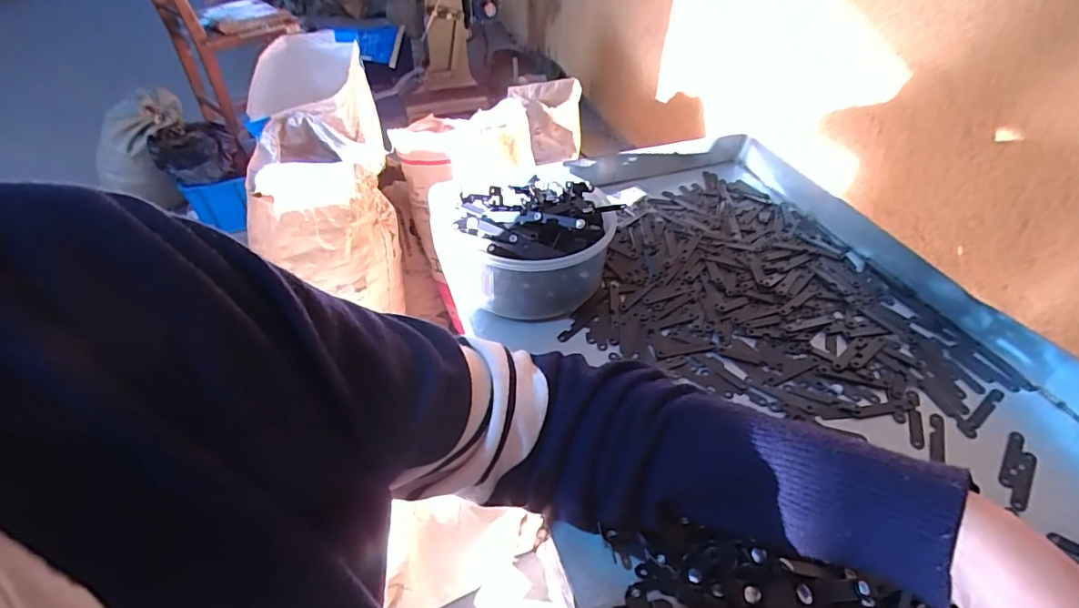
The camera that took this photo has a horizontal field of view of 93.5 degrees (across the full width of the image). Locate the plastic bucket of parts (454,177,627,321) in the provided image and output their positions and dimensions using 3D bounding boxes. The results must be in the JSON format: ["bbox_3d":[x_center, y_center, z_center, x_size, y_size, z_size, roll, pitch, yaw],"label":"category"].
[{"bbox_3d":[0.001,-0.053,0.457,0.142,0.077,0.122,-8,44,-10],"label":"plastic bucket of parts"}]

